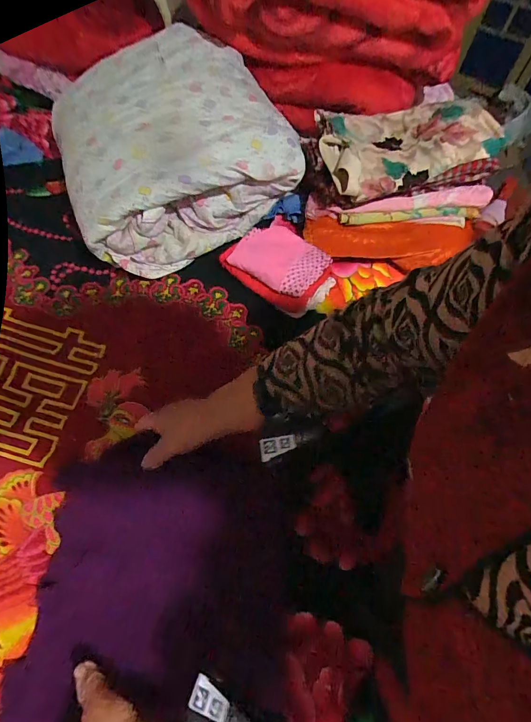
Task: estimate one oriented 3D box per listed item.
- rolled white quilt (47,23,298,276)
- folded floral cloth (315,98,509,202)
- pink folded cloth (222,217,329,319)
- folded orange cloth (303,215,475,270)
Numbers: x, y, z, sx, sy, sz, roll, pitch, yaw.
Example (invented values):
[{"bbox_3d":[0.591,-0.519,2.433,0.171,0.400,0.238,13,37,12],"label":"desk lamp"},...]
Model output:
[{"bbox_3d":[-0.167,-0.383,0.708,0.384,0.235,0.301,-19,66,-13],"label":"rolled white quilt"},{"bbox_3d":[0.254,-0.398,0.678,0.316,0.060,0.208,-6,64,-6],"label":"folded floral cloth"},{"bbox_3d":[0.024,-0.180,0.694,0.193,0.061,0.135,38,67,15],"label":"pink folded cloth"},{"bbox_3d":[0.235,-0.227,0.705,0.315,0.050,0.088,3,63,-2],"label":"folded orange cloth"}]

